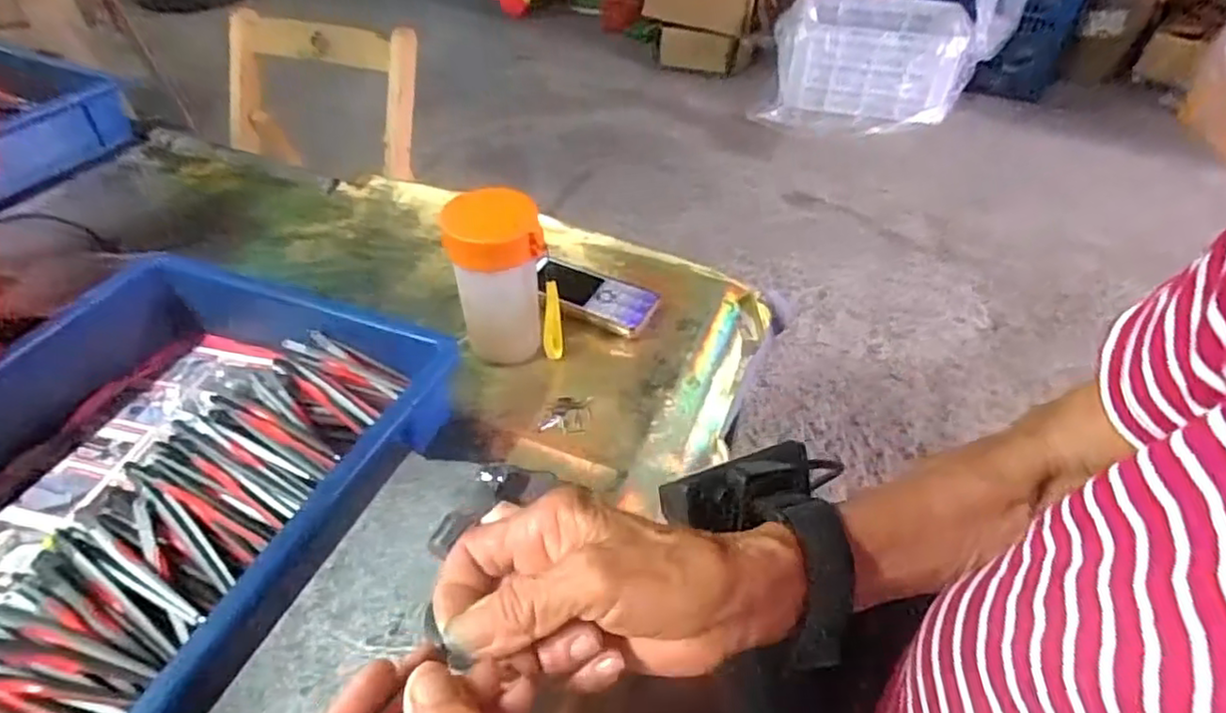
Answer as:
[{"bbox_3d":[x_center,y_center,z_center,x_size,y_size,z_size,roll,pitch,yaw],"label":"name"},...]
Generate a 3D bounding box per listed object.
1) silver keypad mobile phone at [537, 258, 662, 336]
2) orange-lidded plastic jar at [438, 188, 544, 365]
[{"bbox_3d":[-0.018,-0.057,0.600,0.111,0.011,0.052,23,51,11],"label":"silver keypad mobile phone"},{"bbox_3d":[-0.086,-0.060,0.521,0.075,0.128,0.061,-9,45,-10],"label":"orange-lidded plastic jar"}]

